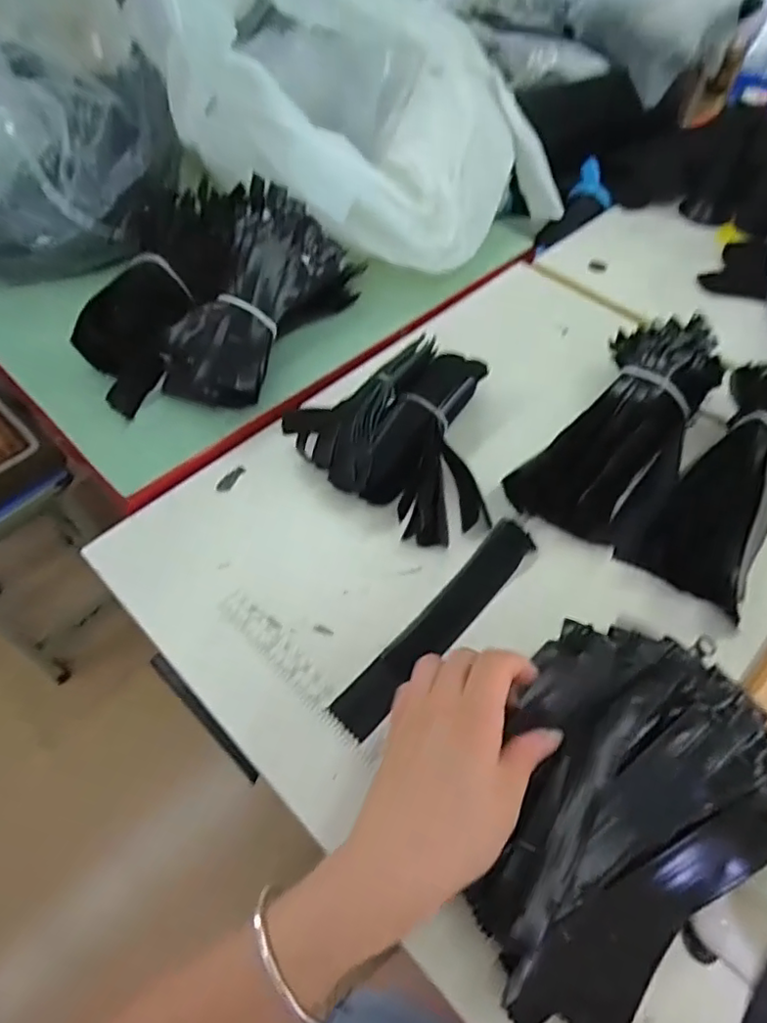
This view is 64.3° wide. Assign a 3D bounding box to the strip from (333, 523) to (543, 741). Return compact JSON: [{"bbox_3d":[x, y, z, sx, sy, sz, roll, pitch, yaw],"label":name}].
[{"bbox_3d":[0.041,0.076,0.432,0.030,0.007,0.194,36,64,23],"label":"strip"}]

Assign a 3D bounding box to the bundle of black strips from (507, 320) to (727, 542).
[{"bbox_3d":[0.196,-0.064,0.493,0.097,0.050,0.215,36,76,22],"label":"bundle of black strips"}]

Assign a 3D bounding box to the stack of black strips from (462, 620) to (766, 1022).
[{"bbox_3d":[0.125,0.166,0.334,0.147,0.043,0.198,34,63,22],"label":"stack of black strips"}]

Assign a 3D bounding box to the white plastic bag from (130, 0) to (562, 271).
[{"bbox_3d":[-0.016,-0.437,0.624,0.364,0.206,0.335,-25,59,-15],"label":"white plastic bag"}]

